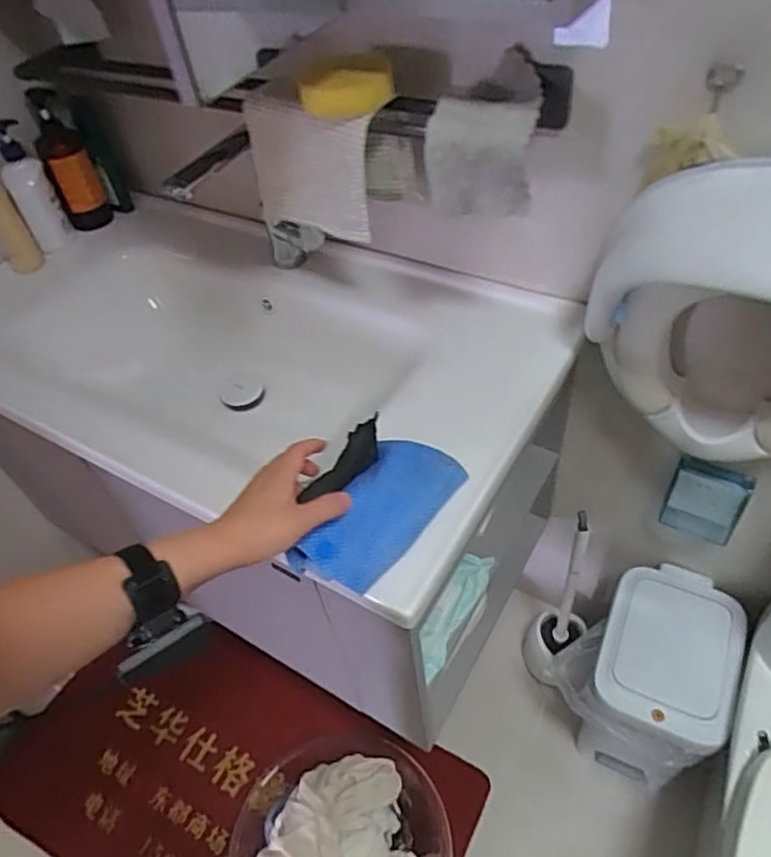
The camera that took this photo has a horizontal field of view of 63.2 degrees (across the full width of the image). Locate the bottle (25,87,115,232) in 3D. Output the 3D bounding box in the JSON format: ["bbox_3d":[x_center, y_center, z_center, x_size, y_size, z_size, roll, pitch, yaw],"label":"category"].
[{"bbox_3d":[-0.507,-0.414,1.010,0.071,0.221,0.061,-26,51,-16],"label":"bottle"}]

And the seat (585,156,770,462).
[{"bbox_3d":[0.380,-0.102,0.662,0.300,0.321,0.099,27,57,27],"label":"seat"}]

